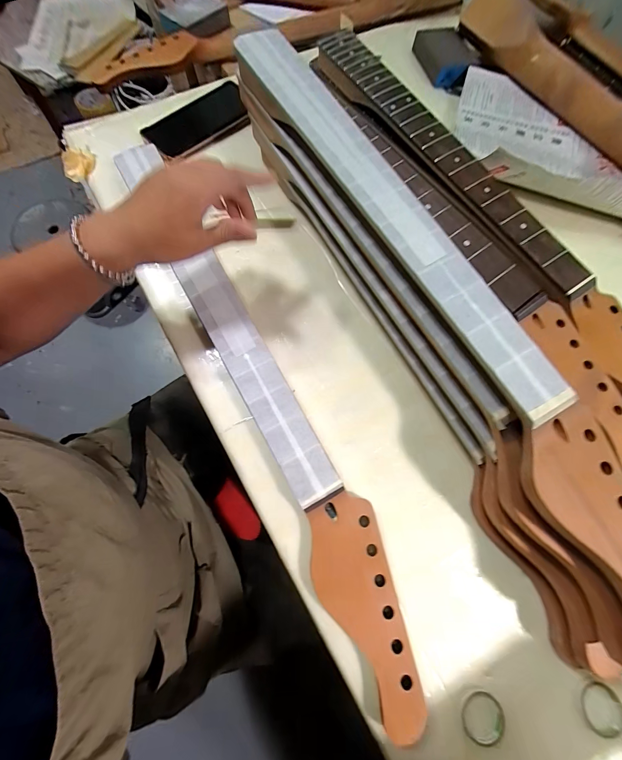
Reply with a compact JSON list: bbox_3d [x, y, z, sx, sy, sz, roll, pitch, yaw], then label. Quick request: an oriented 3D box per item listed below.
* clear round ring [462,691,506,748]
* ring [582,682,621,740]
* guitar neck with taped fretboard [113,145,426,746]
[{"bbox_3d":[0.140,0.275,0.244,0.035,0.004,0.035,0,74,0],"label":"clear round ring"},{"bbox_3d":[0.240,0.271,0.248,0.033,0.004,0.037,-16,74,-4],"label":"ring"},{"bbox_3d":[-0.061,-0.011,0.317,0.067,0.031,0.642,-28,75,-8],"label":"guitar neck with taped fretboard"}]

